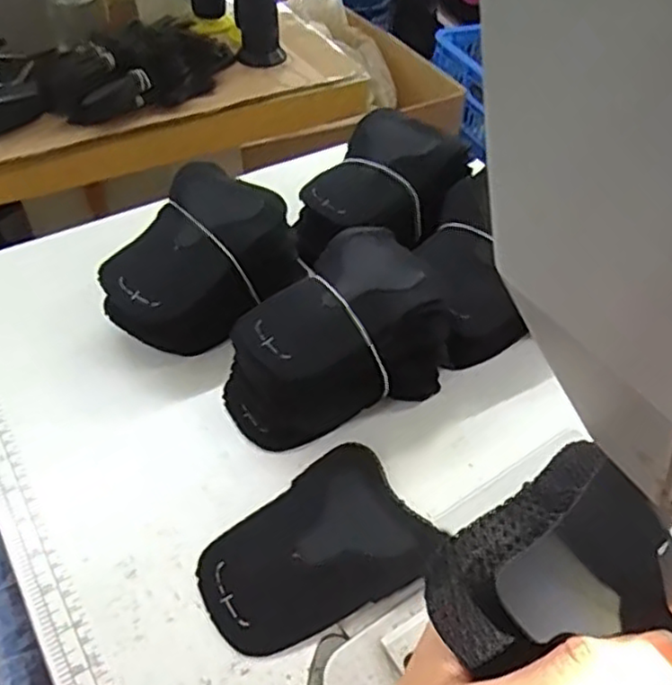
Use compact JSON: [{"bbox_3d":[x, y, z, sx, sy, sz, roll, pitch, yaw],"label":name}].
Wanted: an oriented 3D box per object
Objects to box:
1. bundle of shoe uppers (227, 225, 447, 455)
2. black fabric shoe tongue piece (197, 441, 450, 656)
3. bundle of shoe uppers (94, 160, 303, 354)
[{"bbox_3d":[-0.004,-0.001,0.477,0.148,0.090,0.110,-28,54,-25],"label":"bundle of shoe uppers"},{"bbox_3d":[-0.015,0.123,0.409,0.132,0.012,0.098,-24,52,-23],"label":"black fabric shoe tongue piece"},{"bbox_3d":[-0.111,-0.063,0.532,0.140,0.090,0.109,-36,58,-30],"label":"bundle of shoe uppers"}]

